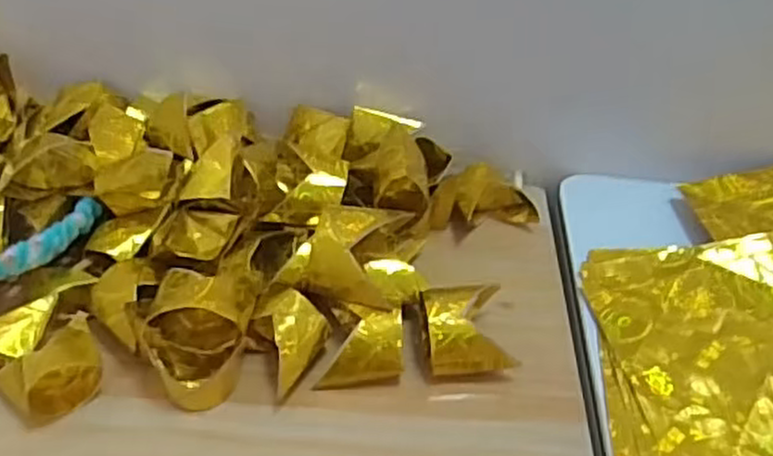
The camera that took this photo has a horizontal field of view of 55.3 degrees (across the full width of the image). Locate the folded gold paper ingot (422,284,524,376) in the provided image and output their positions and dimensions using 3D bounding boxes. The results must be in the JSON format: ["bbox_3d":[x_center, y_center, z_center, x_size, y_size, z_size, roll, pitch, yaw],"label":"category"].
[{"bbox_3d":[0.041,0.057,0.397,0.047,0.035,0.045,-2,41,-7],"label":"folded gold paper ingot"}]

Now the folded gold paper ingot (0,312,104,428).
[{"bbox_3d":[-0.164,0.072,0.368,0.032,0.027,0.050,31,47,28],"label":"folded gold paper ingot"}]

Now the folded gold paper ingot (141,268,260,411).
[{"bbox_3d":[-0.094,0.054,0.371,0.044,0.051,0.053,9,40,6],"label":"folded gold paper ingot"}]

